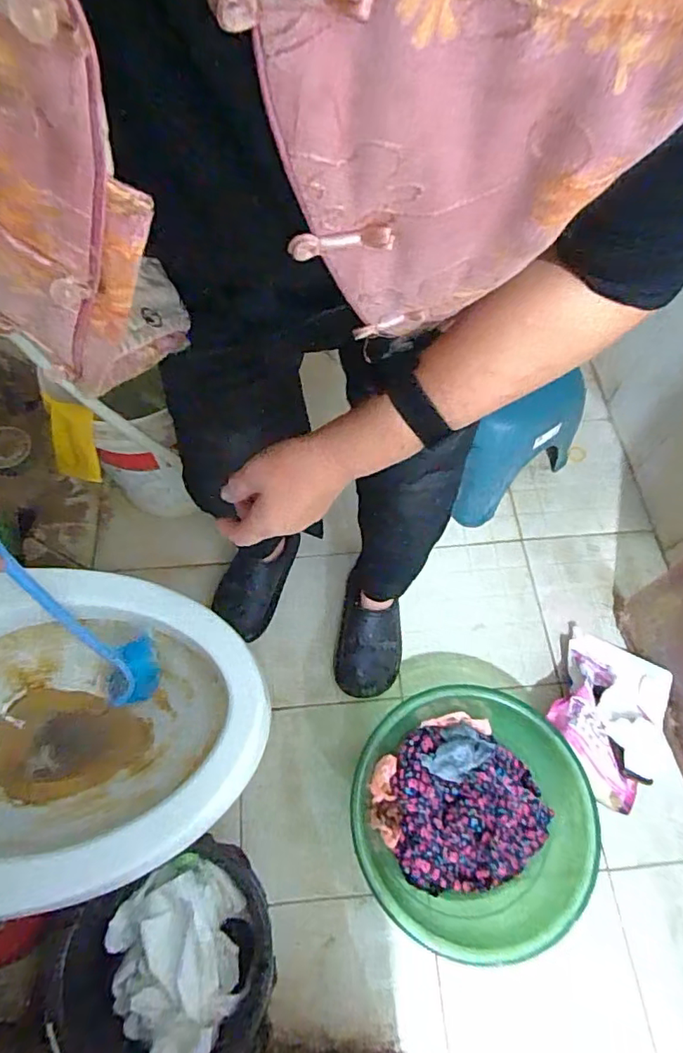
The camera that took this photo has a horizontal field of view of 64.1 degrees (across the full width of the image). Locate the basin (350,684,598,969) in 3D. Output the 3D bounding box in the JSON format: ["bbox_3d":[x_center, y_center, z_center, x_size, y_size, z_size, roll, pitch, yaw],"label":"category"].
[{"bbox_3d":[0.194,0.446,0.867,0.344,0.145,0.351,1,62,-2],"label":"basin"}]

